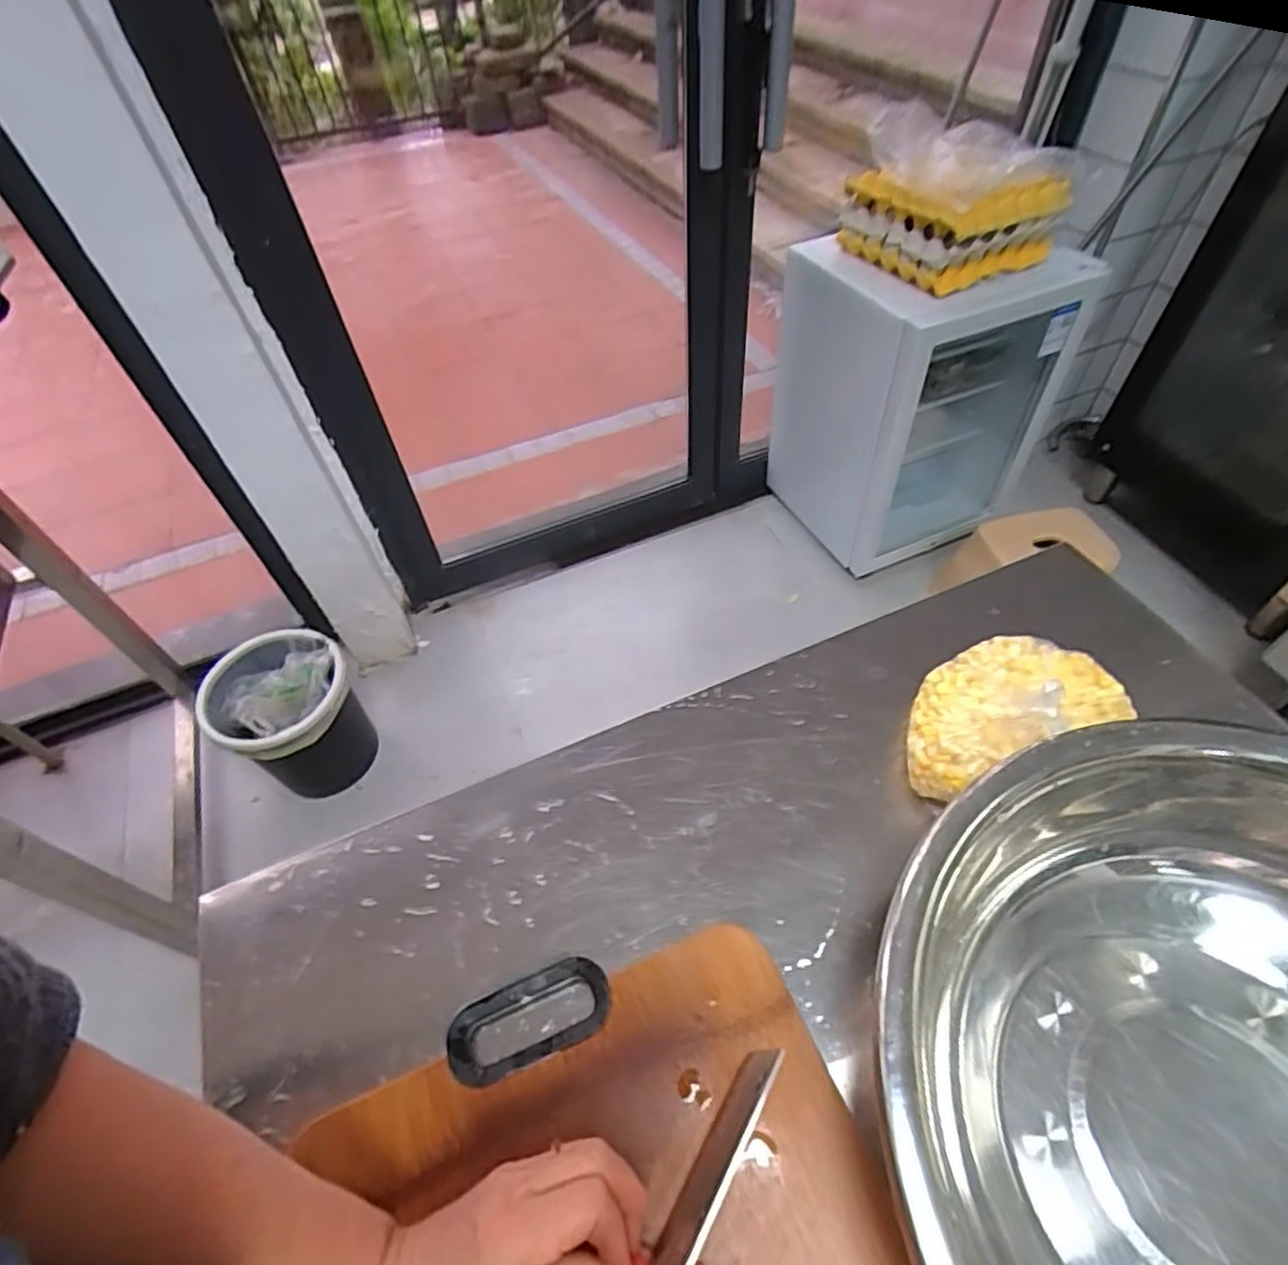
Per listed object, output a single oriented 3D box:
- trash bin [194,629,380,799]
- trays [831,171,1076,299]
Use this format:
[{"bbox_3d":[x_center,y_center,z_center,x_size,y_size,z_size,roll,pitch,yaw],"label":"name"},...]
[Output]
[{"bbox_3d":[-0.675,0.178,1.349,0.258,0.250,0.291,-24,55,-14],"label":"trash bin"},{"bbox_3d":[0.615,-0.839,1.364,0.348,0.161,0.317,-15,53,-8],"label":"trays"}]

